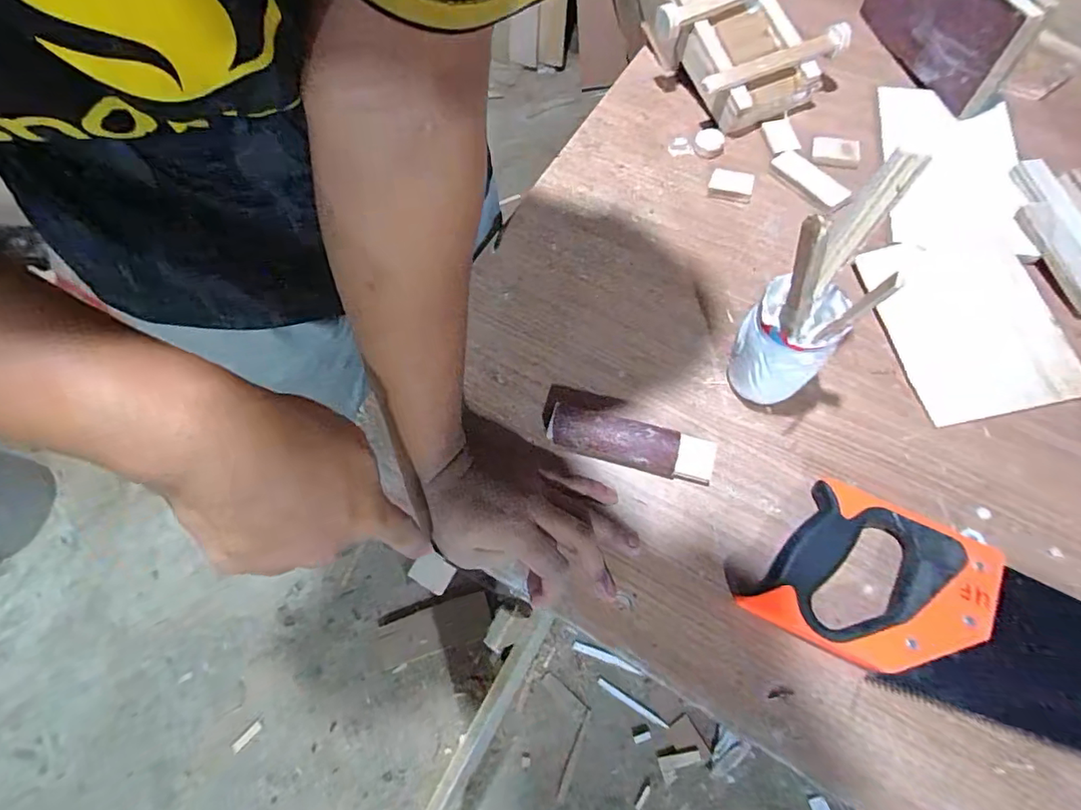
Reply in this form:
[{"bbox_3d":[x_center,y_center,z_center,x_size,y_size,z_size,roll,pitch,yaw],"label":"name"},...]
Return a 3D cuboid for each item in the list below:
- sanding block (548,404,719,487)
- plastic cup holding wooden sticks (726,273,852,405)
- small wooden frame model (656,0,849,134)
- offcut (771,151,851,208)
[{"bbox_3d":[0.070,0.030,0.409,0.129,0.023,0.035,14,69,10],"label":"sanding block"},{"bbox_3d":[0.181,-0.045,0.393,0.061,0.105,0.058,11,68,9],"label":"plastic cup holding wooden sticks"},{"bbox_3d":[0.204,-0.394,0.552,0.160,0.091,0.193,-22,67,-5],"label":"small wooden frame model"},{"bbox_3d":[0.263,-0.223,0.504,0.025,0.009,0.083,-31,68,-8],"label":"offcut"}]

